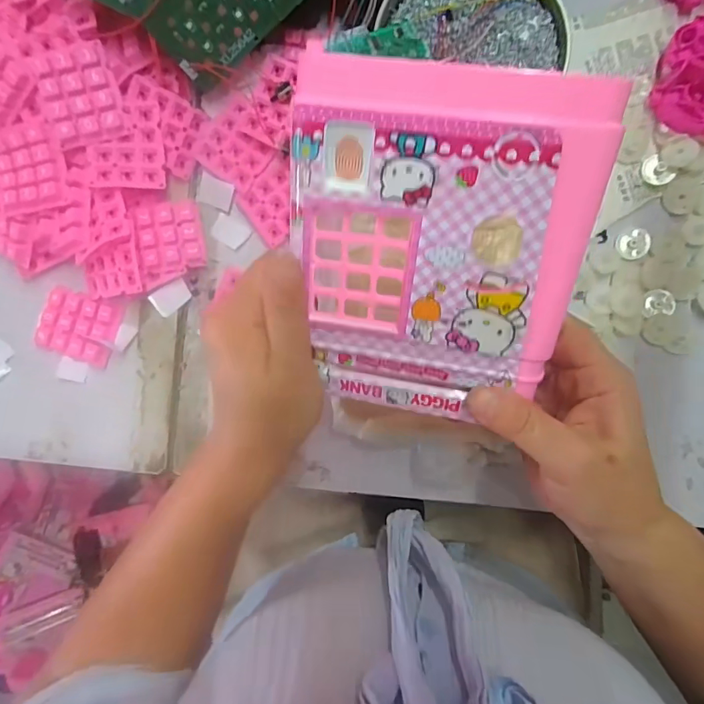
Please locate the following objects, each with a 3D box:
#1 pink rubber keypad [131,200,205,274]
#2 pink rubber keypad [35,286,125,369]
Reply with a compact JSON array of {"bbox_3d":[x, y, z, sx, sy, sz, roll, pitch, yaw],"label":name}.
[{"bbox_3d":[-0.136,-0.086,0.343,0.046,0.013,0.047,-6,91,3],"label":"pink rubber keypad"},{"bbox_3d":[-0.209,-0.019,0.356,0.057,0.013,0.049,15,92,2],"label":"pink rubber keypad"}]

